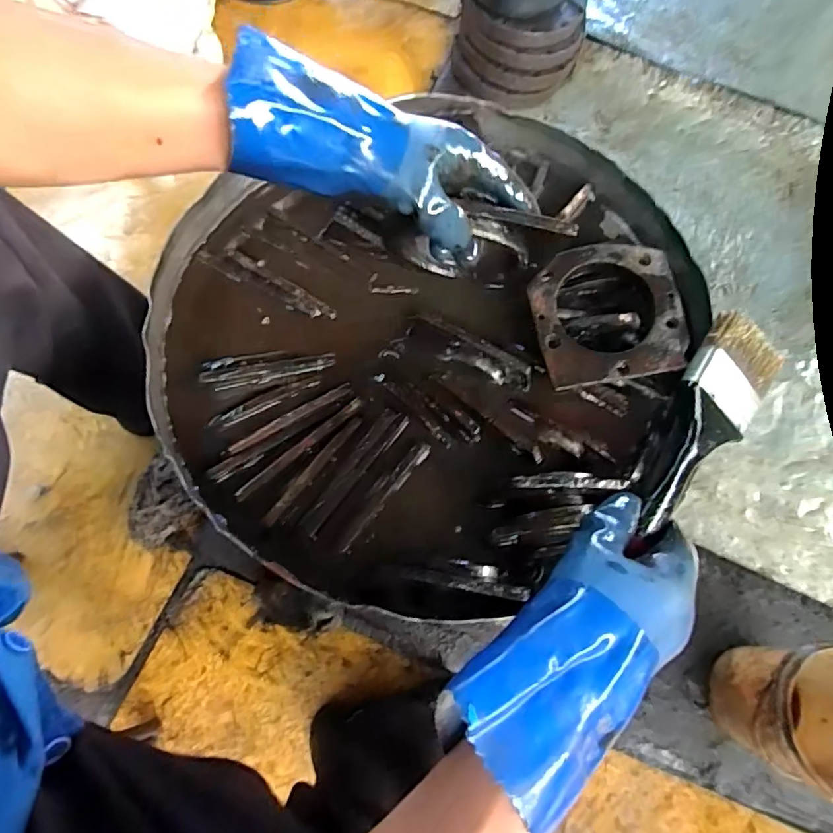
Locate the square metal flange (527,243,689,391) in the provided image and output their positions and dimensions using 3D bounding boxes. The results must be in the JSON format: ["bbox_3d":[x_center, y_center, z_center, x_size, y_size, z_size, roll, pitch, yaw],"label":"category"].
[{"bbox_3d":[0.207,-0.115,0.570,0.157,0.012,0.156,-10,78,0],"label":"square metal flange"}]

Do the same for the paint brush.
[{"bbox_3d":[0.195,0.012,0.364,0.059,0.029,0.175,35,80,9],"label":"paint brush"}]

